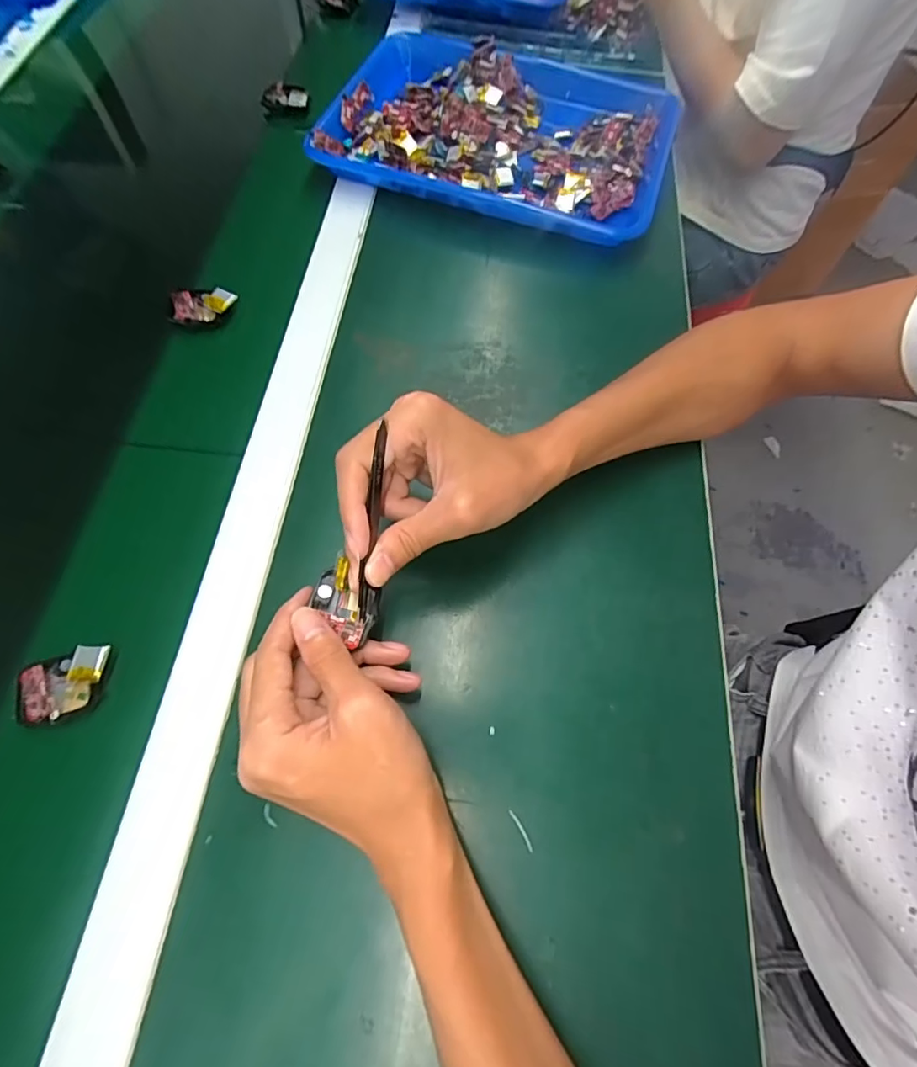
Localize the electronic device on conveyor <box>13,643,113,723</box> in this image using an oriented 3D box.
[{"bbox_3d":[-0.233,0.089,0.307,0.055,0.015,0.036,-17,67,-9],"label":"electronic device on conveyor"}]

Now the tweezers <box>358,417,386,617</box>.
[{"bbox_3d":[-0.046,-0.002,0.269,0.006,0.011,0.101,10,103,3],"label":"tweezers"}]

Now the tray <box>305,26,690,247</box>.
[{"bbox_3d":[0.045,-0.414,0.531,0.330,0.049,0.269,17,66,6],"label":"tray"}]

